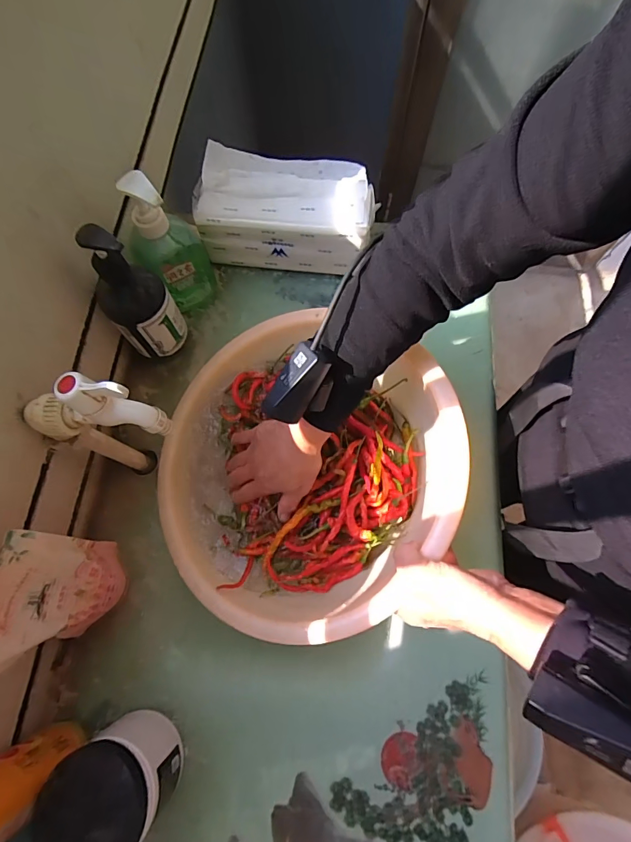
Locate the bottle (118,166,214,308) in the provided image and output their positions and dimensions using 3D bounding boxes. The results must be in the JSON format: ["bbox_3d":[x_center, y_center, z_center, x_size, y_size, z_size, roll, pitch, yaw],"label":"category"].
[{"bbox_3d":[-0.170,-0.204,0.477,0.050,0.179,0.079,36,76,11],"label":"bottle"}]

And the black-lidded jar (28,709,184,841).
[{"bbox_3d":[-0.176,0.319,0.358,0.089,0.105,0.083,0,73,1],"label":"black-lidded jar"}]

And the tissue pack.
[{"bbox_3d":[-0.036,-0.290,0.545,0.224,0.085,0.133,6,73,3],"label":"tissue pack"}]

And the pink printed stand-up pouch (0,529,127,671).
[{"bbox_3d":[-0.231,0.162,0.372,0.037,0.164,0.106,13,73,5],"label":"pink printed stand-up pouch"}]

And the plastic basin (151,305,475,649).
[{"bbox_3d":[-0.029,0.048,0.436,0.317,0.133,0.310,0,73,1],"label":"plastic basin"}]

